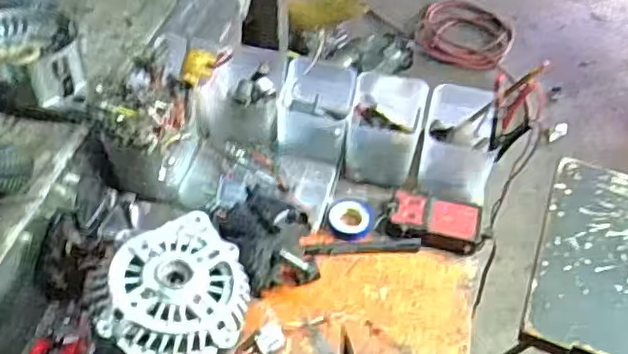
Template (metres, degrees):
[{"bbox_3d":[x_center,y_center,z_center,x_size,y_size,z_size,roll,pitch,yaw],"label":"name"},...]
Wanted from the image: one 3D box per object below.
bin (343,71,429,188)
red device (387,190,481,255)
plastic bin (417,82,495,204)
[{"bbox_3d":[0.088,-0.060,0.803,0.088,0.085,0.107,10,50,4],"label":"bin"},{"bbox_3d":[0.141,0.051,0.741,0.105,0.024,0.063,8,50,3],"label":"red device"},{"bbox_3d":[0.178,-0.043,0.787,0.085,0.080,0.119,10,50,4],"label":"plastic bin"}]

